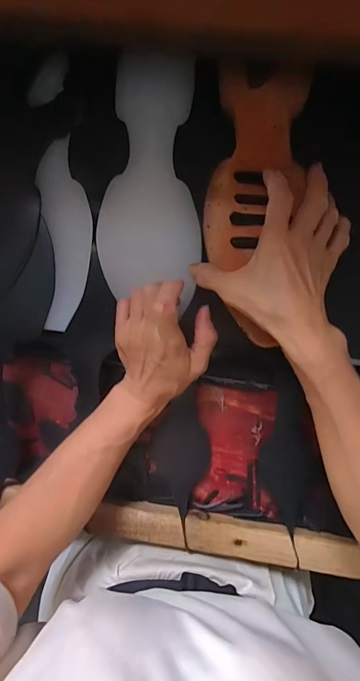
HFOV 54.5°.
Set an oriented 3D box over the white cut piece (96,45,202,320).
[{"bbox_3d":[-0.023,-0.159,0.340,0.098,0.008,0.237,8,90,3],"label":"white cut piece"}]

